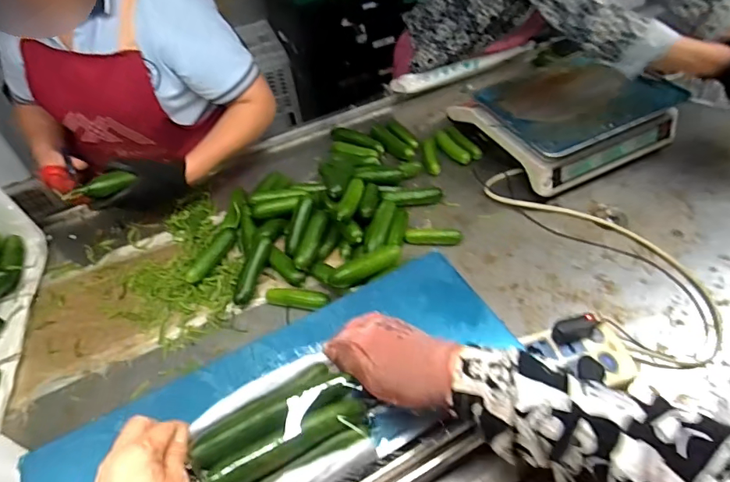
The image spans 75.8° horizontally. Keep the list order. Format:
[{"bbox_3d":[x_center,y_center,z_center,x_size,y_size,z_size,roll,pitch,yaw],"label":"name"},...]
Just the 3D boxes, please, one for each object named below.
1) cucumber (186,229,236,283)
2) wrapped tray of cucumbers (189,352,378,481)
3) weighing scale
[{"bbox_3d":[-0.262,0.027,0.809,0.028,0.024,0.122,12,50,15],"label":"cucumber"},{"bbox_3d":[-0.080,0.168,0.415,0.153,0.047,0.123,-22,50,-16],"label":"wrapped tray of cucumbers"},{"bbox_3d":[0.403,-0.249,0.959,0.347,0.112,0.291,-21,50,-15],"label":"weighing scale"}]

